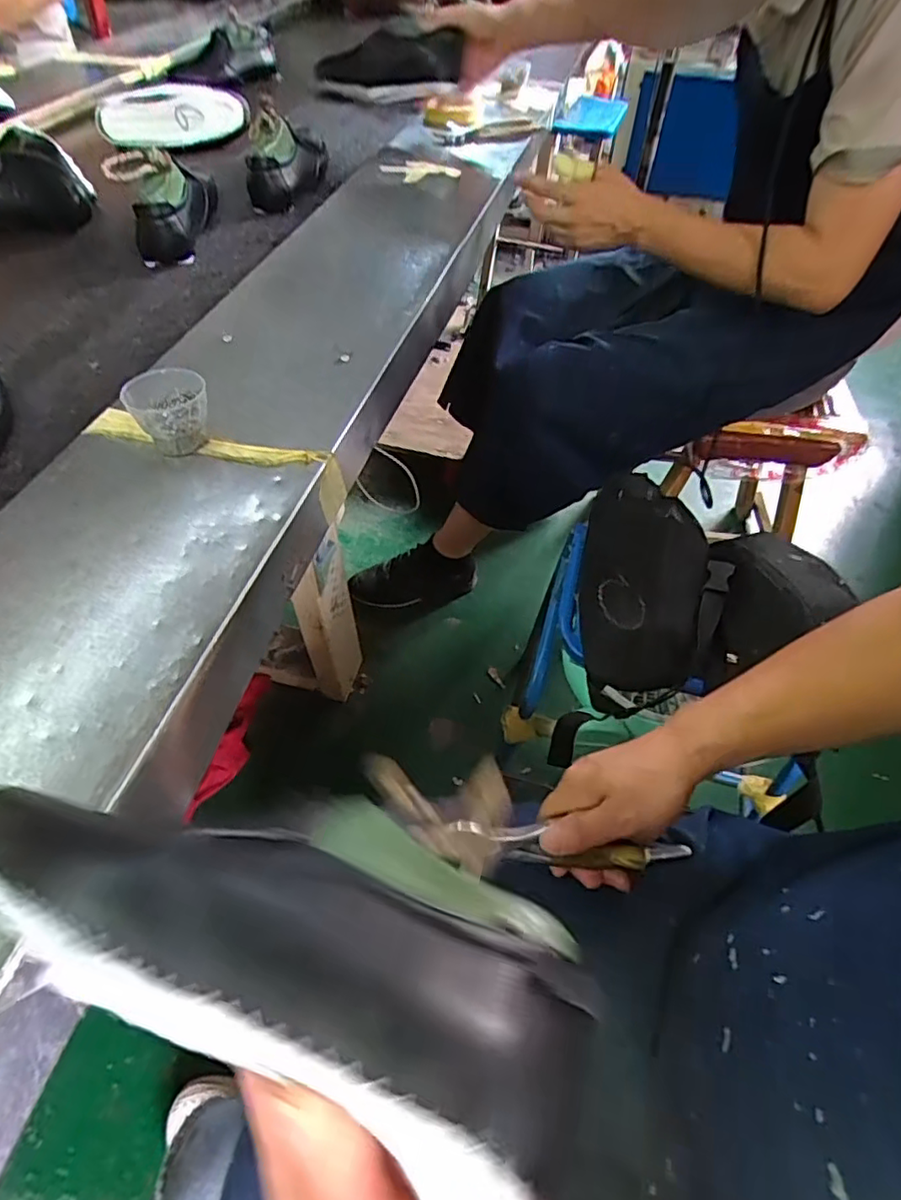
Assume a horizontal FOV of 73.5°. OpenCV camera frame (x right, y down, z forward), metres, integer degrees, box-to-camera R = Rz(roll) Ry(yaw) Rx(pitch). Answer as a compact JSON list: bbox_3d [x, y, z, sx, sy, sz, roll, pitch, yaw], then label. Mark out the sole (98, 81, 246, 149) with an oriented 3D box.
[{"bbox_3d":[-0.496,-0.862,1.072,0.253,0.082,0.047,-8,53,-7],"label":"sole"}]

